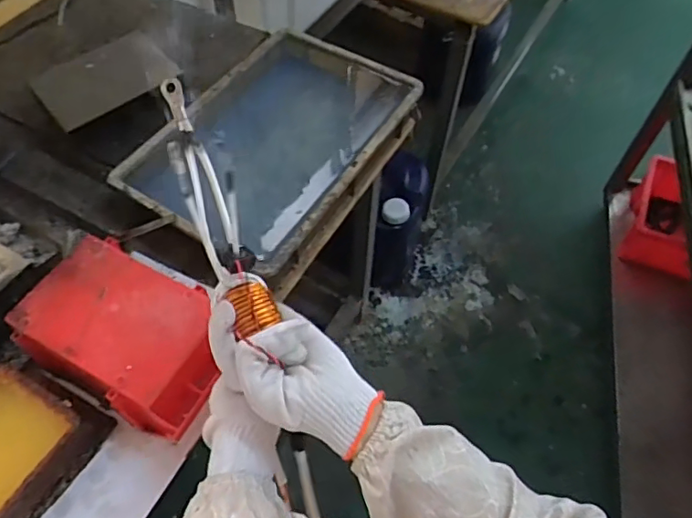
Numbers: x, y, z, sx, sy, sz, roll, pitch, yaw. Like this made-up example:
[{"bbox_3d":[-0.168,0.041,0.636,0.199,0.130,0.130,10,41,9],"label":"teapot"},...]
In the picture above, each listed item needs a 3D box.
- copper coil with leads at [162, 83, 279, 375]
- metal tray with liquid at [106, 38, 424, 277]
[{"bbox_3d":[-0.115,-0.050,0.487,0.048,0.052,0.245,-19,76,-13],"label":"copper coil with leads"},{"bbox_3d":[-0.107,-0.191,0.859,0.301,0.055,0.435,28,61,16],"label":"metal tray with liquid"}]

